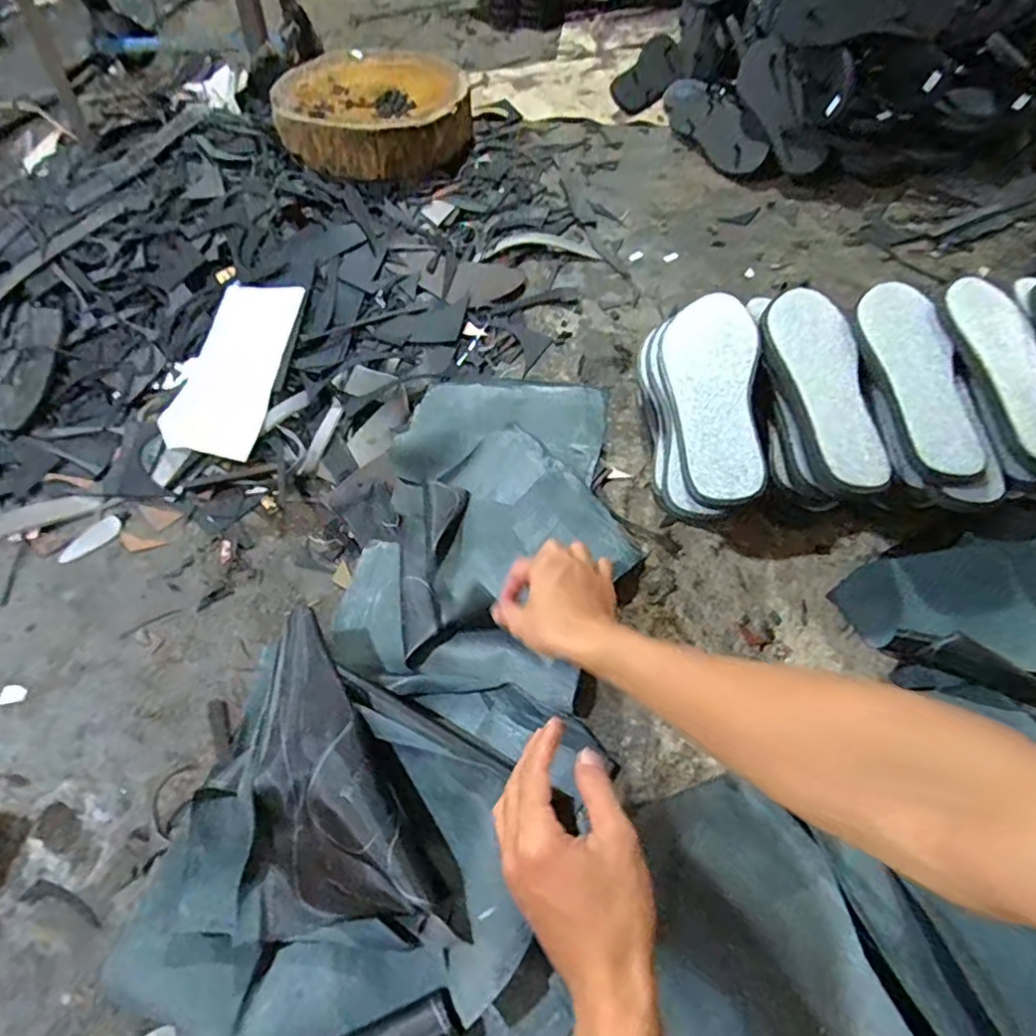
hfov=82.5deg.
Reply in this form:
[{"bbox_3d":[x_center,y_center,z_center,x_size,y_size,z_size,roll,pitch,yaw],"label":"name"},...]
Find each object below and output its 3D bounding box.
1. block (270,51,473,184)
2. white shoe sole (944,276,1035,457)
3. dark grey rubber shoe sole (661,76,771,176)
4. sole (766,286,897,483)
[{"bbox_3d":[-0.259,-0.746,1.091,0.344,0.097,0.370,-9,57,-5],"label":"block"},{"bbox_3d":[0.500,-0.160,0.603,0.082,0.028,0.239,3,57,3],"label":"white shoe sole"},{"bbox_3d":[0.340,-0.710,1.064,0.087,0.032,0.298,-36,56,25],"label":"dark grey rubber shoe sole"},{"bbox_3d":[0.306,-0.141,0.595,0.089,0.030,0.246,2,57,2],"label":"sole"}]

